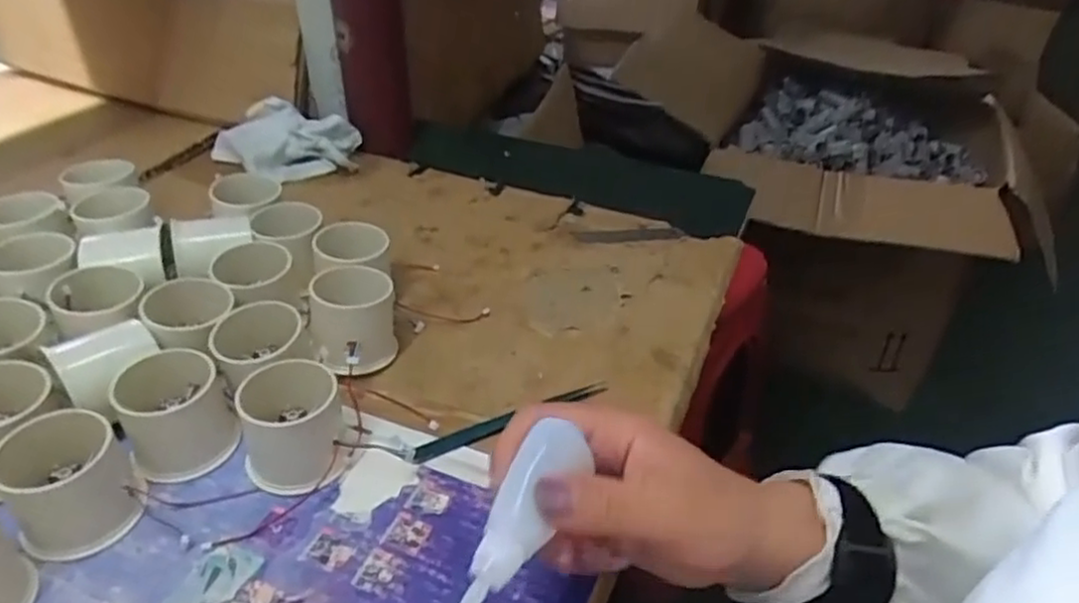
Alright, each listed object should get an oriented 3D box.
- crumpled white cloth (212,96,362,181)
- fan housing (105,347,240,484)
[{"bbox_3d":[-0.239,-0.153,0.677,0.134,0.043,0.081,-10,40,-18],"label":"crumpled white cloth"},{"bbox_3d":[-0.199,0.057,0.386,0.050,0.044,0.065,-24,46,-32],"label":"fan housing"}]

